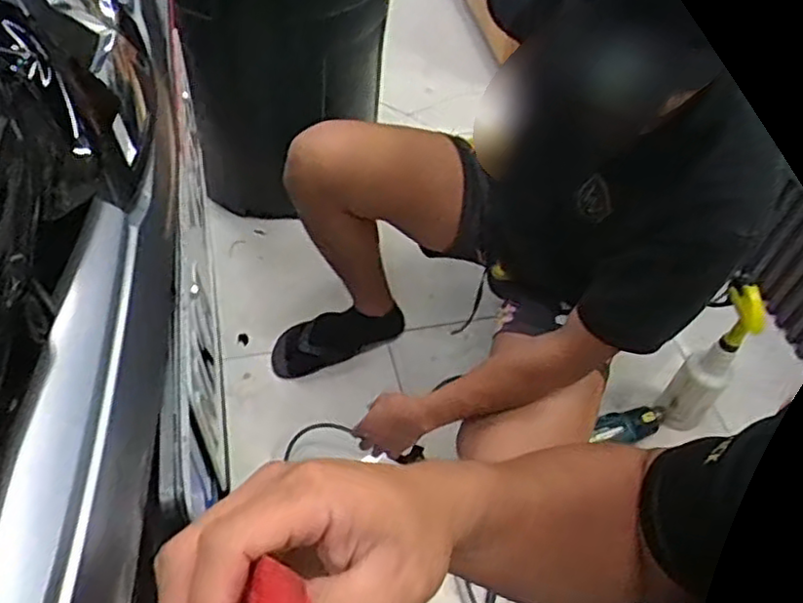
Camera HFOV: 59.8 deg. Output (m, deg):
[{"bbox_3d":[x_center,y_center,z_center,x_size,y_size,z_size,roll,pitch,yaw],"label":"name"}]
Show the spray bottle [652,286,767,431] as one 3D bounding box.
[{"bbox_3d":[0.532,0.108,1.206,0.127,0.315,0.087,-36,63,-29],"label":"spray bottle"}]

